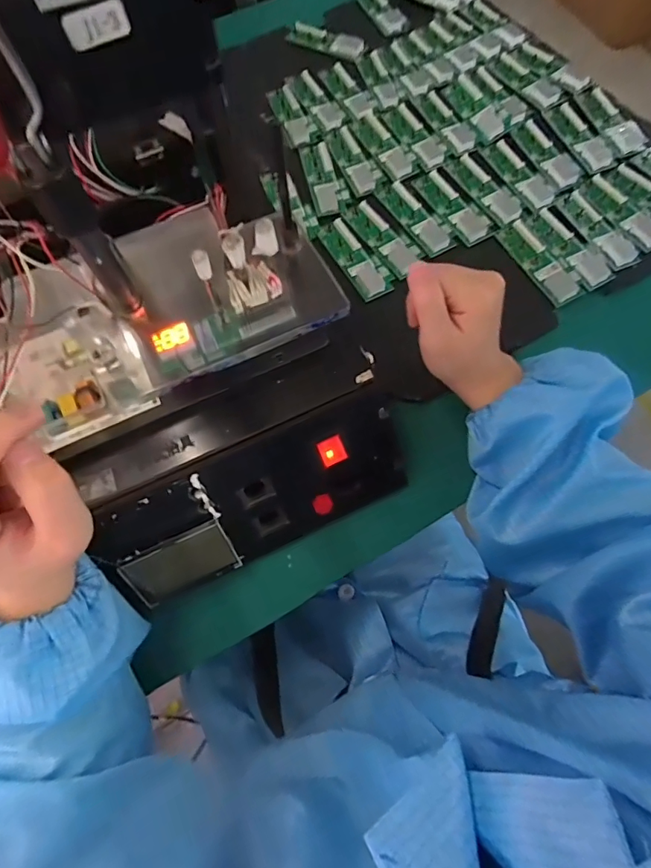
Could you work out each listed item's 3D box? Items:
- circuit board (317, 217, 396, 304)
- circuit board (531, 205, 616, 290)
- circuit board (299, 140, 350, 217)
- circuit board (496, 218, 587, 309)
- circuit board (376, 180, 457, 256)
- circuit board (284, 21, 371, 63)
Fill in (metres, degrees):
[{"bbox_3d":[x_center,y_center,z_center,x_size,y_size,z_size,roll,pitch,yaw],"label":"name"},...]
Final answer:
[{"bbox_3d":[0.030,-0.173,0.462,0.036,0.007,0.104,-27,71,-8],"label":"circuit board"},{"bbox_3d":[0.239,-0.183,0.462,0.032,0.006,0.100,-25,71,-7],"label":"circuit board"},{"bbox_3d":[0.000,-0.274,0.506,0.037,0.006,0.104,-12,70,-3],"label":"circuit board"},{"bbox_3d":[0.206,-0.167,0.457,0.033,0.007,0.098,-26,71,-8],"label":"circuit board"},{"bbox_3d":[0.091,-0.223,0.481,0.038,0.007,0.104,-31,72,-9],"label":"circuit board"},{"bbox_3d":[0.001,-0.491,0.594,0.102,0.014,0.032,28,73,11],"label":"circuit board"}]

